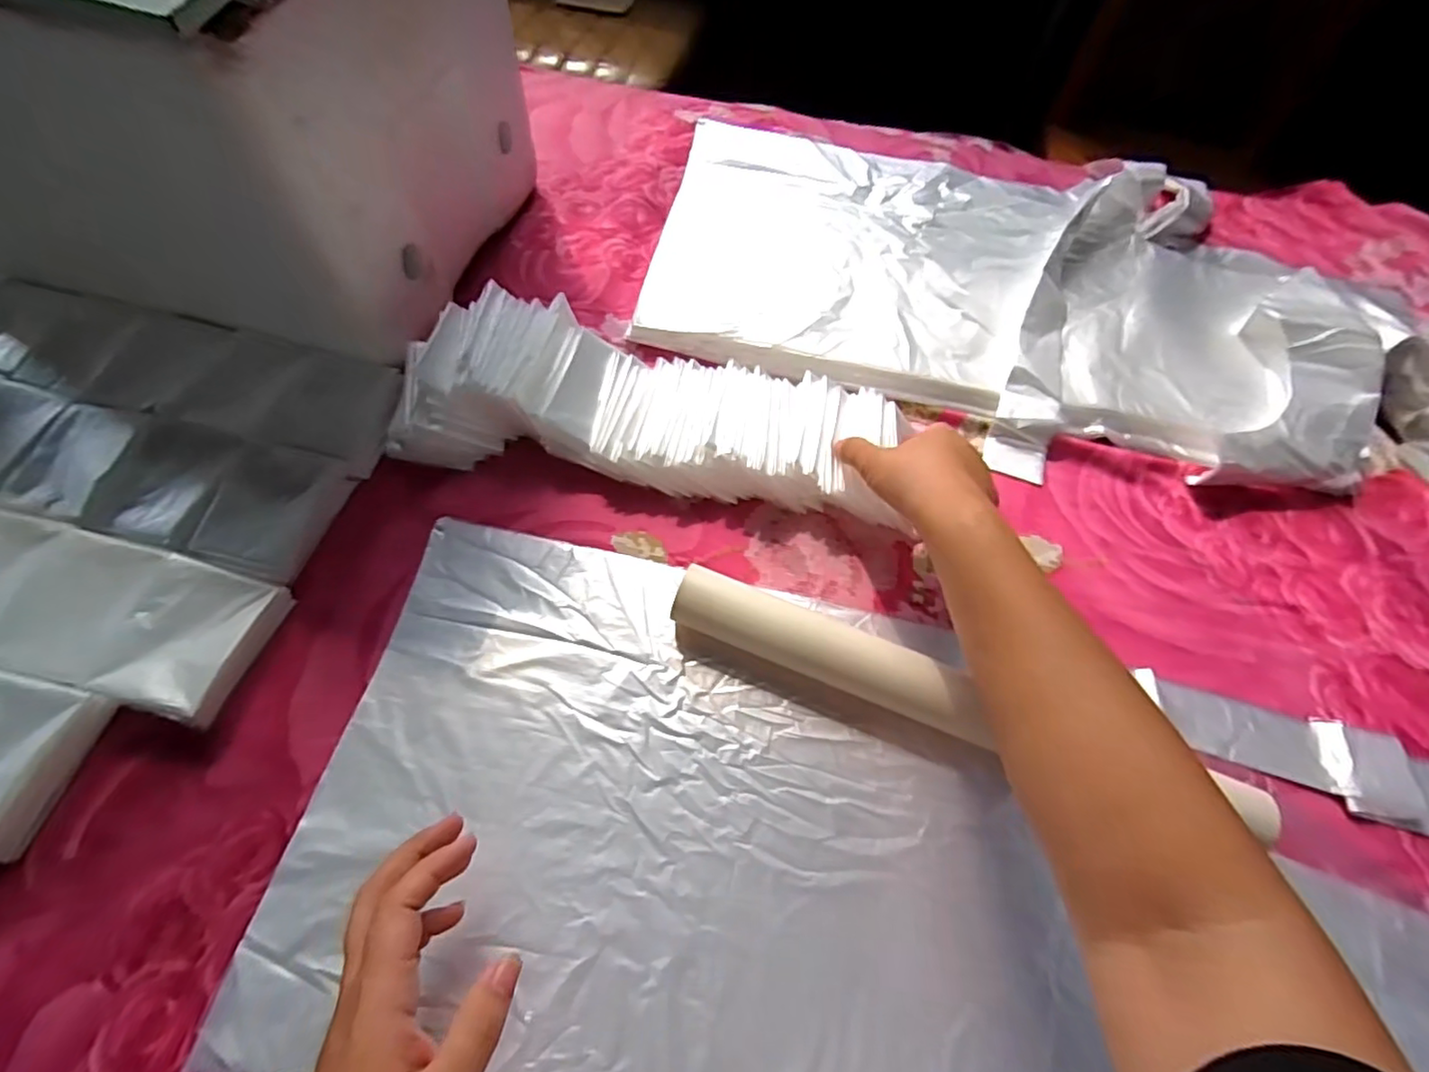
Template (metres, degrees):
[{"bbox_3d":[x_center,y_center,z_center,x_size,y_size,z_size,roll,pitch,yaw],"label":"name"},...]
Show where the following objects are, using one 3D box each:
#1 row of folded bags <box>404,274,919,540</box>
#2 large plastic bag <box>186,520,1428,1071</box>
[{"bbox_3d":[-0.047,-0.095,0.454,0.357,0.051,0.122,11,65,-1],"label":"row of folded bags"},{"bbox_3d":[0.161,0.202,0.335,0.808,0.024,0.304,12,62,2],"label":"large plastic bag"}]

